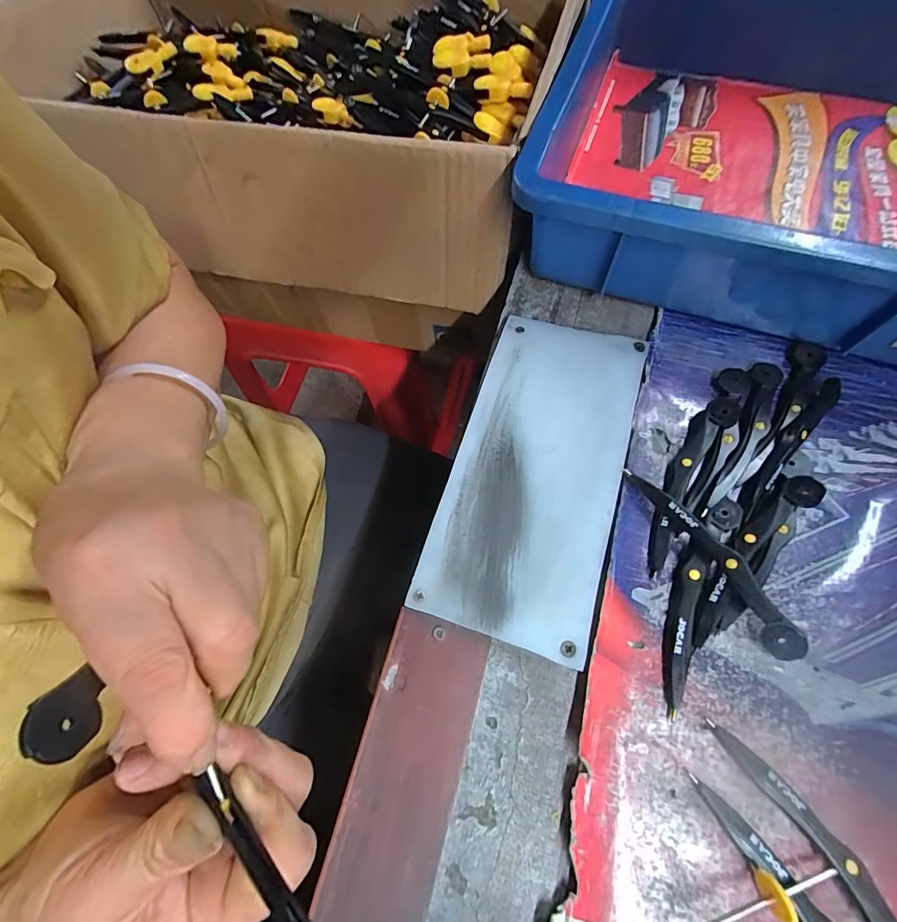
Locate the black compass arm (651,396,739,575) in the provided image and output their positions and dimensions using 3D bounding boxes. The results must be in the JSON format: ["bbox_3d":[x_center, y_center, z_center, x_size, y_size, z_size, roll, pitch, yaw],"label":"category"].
[{"bbox_3d":[0.135,0.008,0.249,0.020,0.011,0.114,31,73,13],"label":"black compass arm"}]

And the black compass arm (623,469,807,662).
[{"bbox_3d":[0.138,0.049,0.231,0.013,0.015,0.115,-31,71,-9],"label":"black compass arm"}]

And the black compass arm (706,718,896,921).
[{"bbox_3d":[0.161,0.167,0.189,0.017,0.008,0.112,-29,71,-9],"label":"black compass arm"}]

